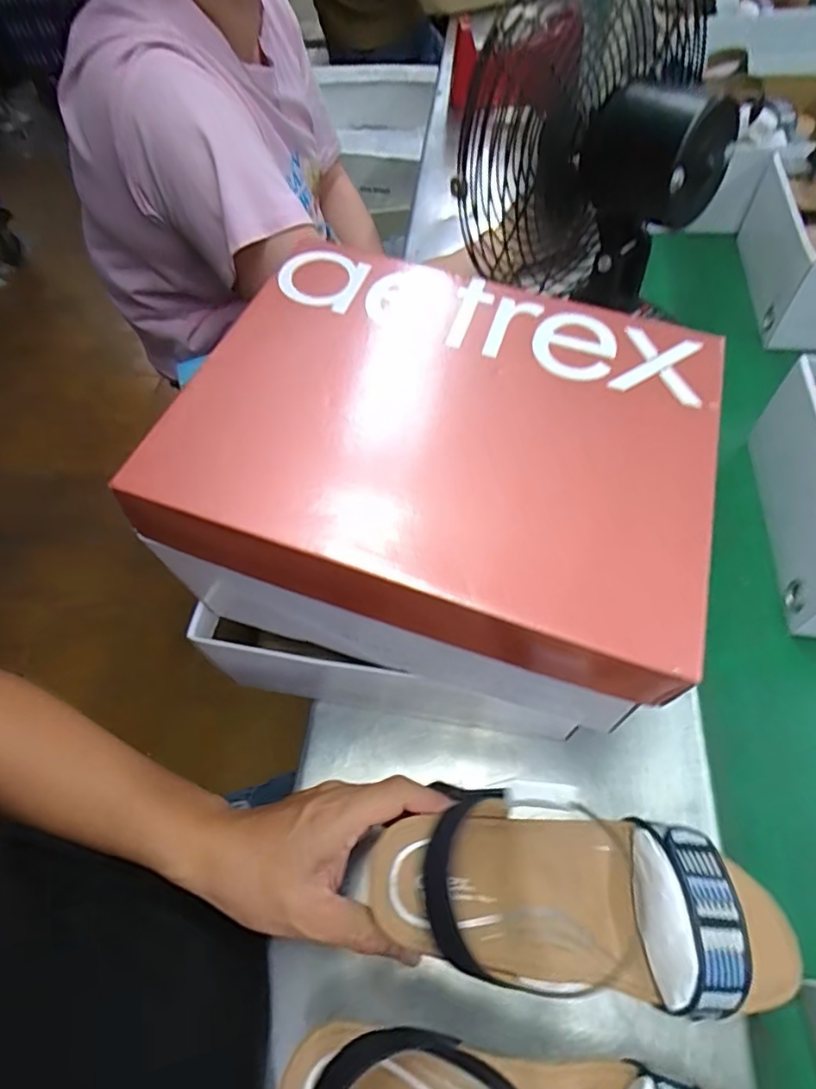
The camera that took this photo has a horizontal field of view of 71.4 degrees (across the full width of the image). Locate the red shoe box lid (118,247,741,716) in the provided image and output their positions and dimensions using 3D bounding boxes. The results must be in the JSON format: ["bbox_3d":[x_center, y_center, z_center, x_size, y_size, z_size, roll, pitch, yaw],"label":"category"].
[{"bbox_3d":[0.025,-0.061,0.300,0.263,0.043,0.224,16,62,10],"label":"red shoe box lid"}]

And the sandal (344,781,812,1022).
[{"bbox_3d":[0.103,0.187,0.299,0.238,0.069,0.086,17,60,-12],"label":"sandal"}]

